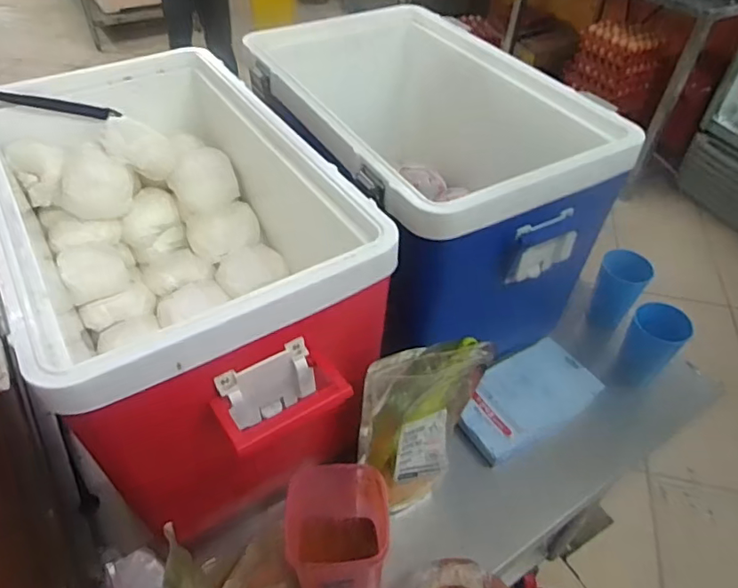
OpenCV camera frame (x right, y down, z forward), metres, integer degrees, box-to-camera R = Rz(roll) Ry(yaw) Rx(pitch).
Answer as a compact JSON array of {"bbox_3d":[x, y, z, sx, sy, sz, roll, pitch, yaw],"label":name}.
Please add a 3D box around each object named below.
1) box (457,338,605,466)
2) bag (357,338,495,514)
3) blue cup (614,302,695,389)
[{"bbox_3d":[0.220,0.143,0.767,0.213,0.037,0.123,-21,50,-21],"label":"box"},{"bbox_3d":[0.058,0.143,0.627,0.089,0.212,0.149,27,51,22],"label":"bag"},{"bbox_3d":[0.404,0.078,0.787,0.070,0.129,0.066,1,46,-1],"label":"blue cup"}]

